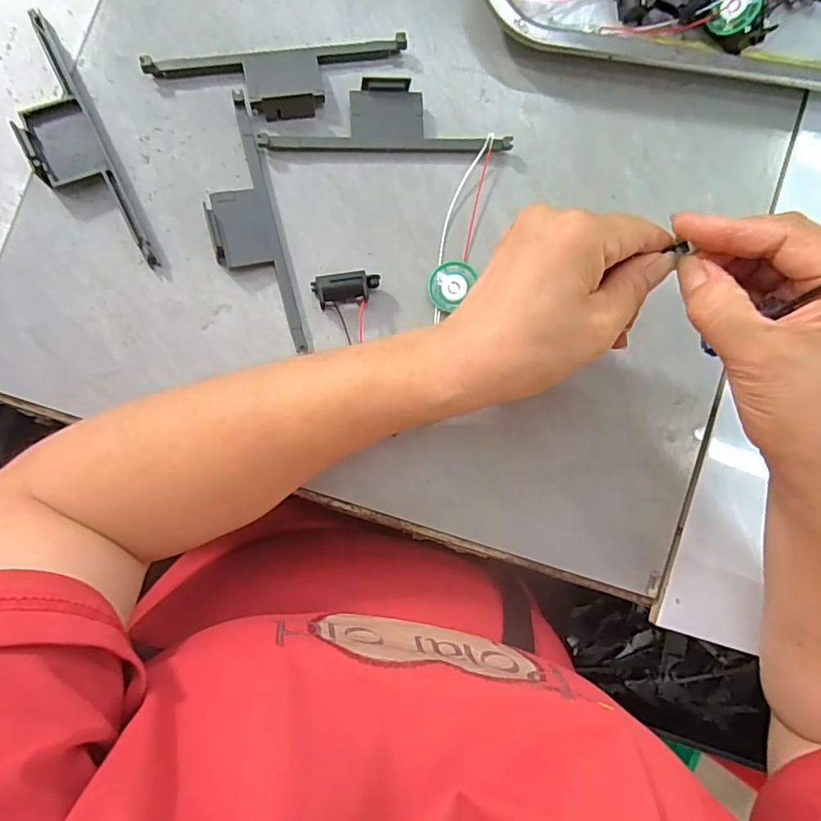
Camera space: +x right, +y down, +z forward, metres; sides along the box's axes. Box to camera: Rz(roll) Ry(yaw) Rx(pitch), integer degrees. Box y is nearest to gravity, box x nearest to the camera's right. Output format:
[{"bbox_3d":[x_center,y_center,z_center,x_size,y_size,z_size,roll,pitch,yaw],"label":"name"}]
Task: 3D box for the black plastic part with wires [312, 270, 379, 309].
[{"bbox_3d":[-0.034,-0.065,0.289,0.035,0.016,0.015,-10,90,-8],"label":"black plastic part with wires"}]

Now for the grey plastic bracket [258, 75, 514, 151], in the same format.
[{"bbox_3d":[-0.013,-0.164,0.297,0.135,0.011,0.035,-3,89,-8],"label":"grey plastic bracket"}]

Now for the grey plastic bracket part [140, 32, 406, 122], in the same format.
[{"bbox_3d":[-0.068,-0.178,0.290,0.137,0.009,0.036,-11,90,-8],"label":"grey plastic bracket part"}]

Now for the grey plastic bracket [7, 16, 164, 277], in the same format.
[{"bbox_3d":[-0.176,-0.135,0.273,0.034,0.014,0.138,-24,92,-8],"label":"grey plastic bracket"}]

